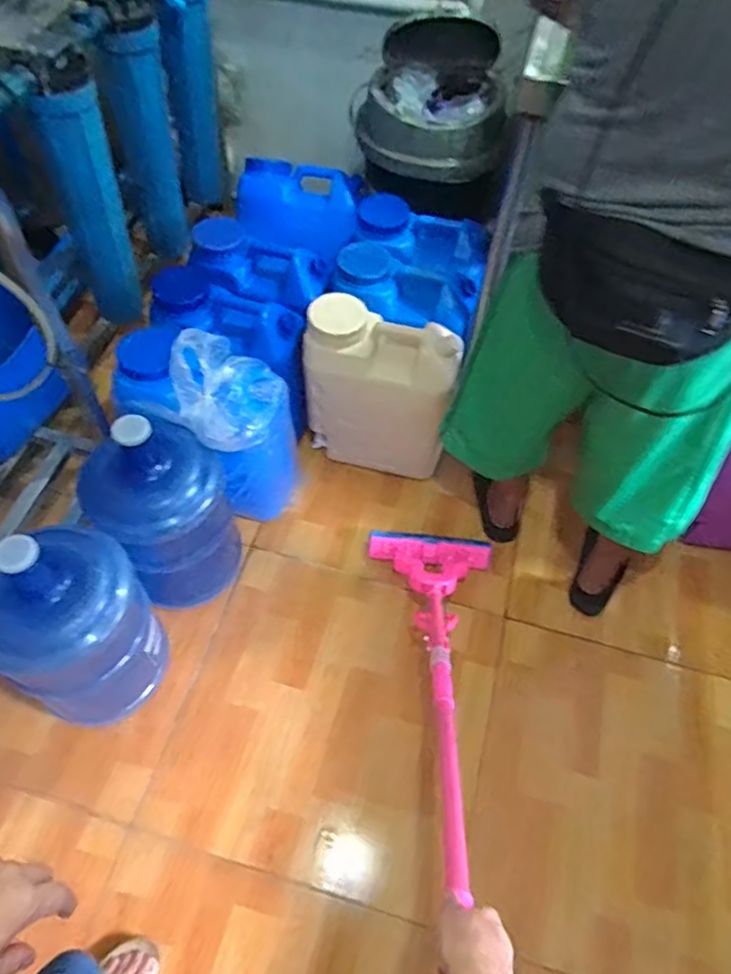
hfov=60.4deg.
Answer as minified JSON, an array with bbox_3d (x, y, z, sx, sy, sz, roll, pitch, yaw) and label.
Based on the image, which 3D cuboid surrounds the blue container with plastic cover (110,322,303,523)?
[{"bbox_3d":[-0.359,-0.142,1.316,0.393,0.400,0.230,28,61,14],"label":"blue container with plastic cover"}]

